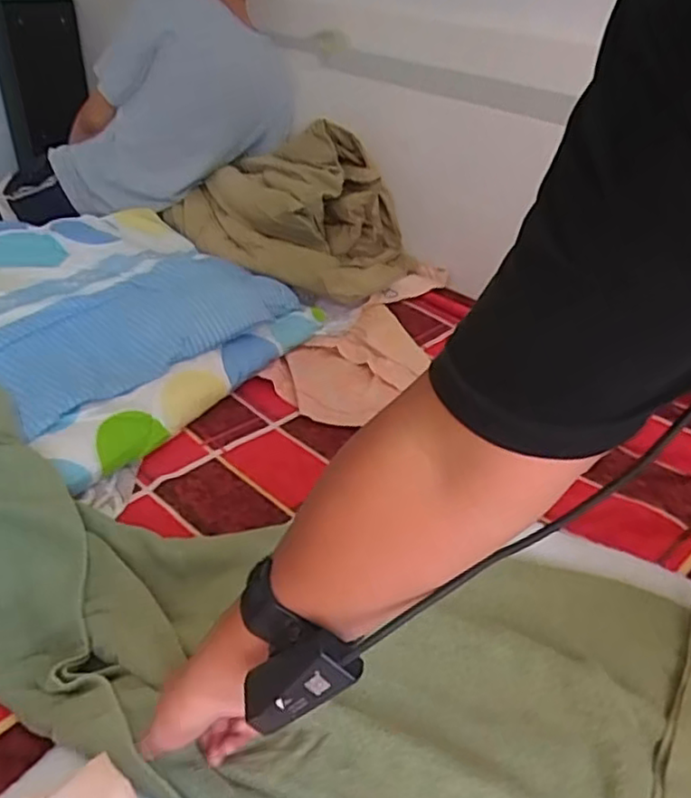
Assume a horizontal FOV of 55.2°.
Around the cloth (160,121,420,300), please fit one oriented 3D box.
[{"bbox_3d":[-0.134,-0.426,1.484,0.575,0.298,0.329,16,37,16],"label":"cloth"}]

